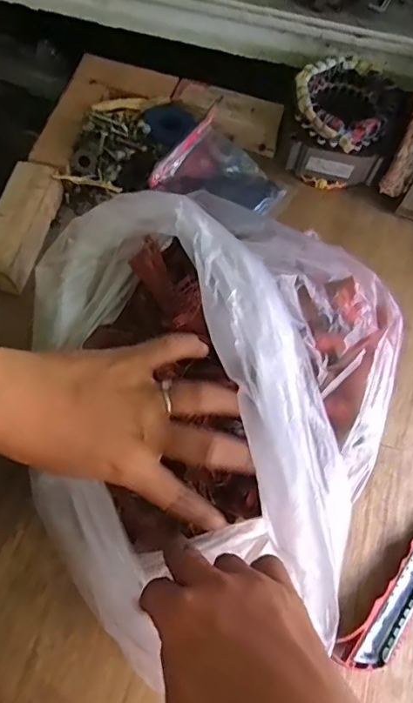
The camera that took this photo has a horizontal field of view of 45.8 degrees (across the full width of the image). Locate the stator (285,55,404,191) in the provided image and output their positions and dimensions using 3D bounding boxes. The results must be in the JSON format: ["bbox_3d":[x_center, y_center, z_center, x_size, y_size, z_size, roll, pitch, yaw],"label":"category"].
[{"bbox_3d":[0.136,-0.226,0.493,0.104,0.077,0.101,1,72,-2],"label":"stator"}]

